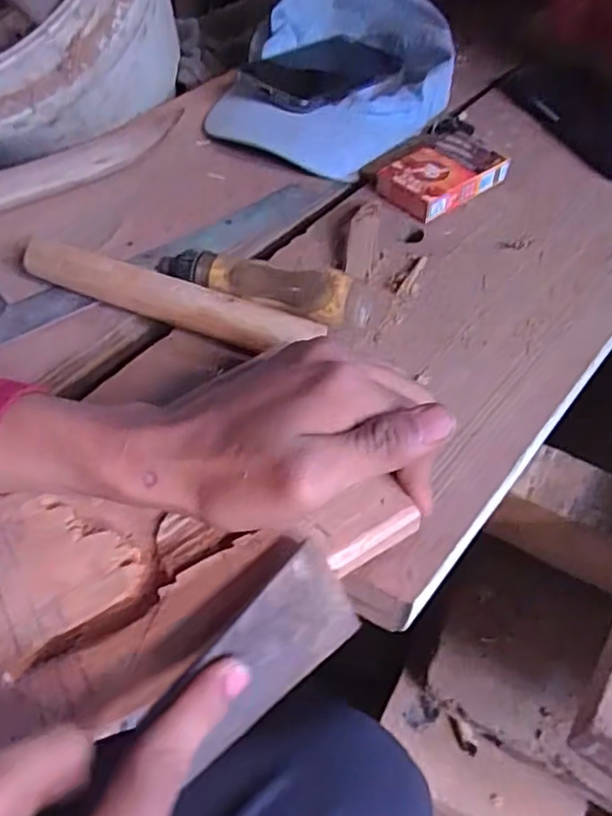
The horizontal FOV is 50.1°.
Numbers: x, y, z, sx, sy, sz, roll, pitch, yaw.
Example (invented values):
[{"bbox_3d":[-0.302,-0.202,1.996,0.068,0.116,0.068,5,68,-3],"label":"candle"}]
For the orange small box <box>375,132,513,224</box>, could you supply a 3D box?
[{"bbox_3d":[0.099,-0.171,0.483,0.085,0.023,0.059,-31,59,-21],"label":"orange small box"}]

